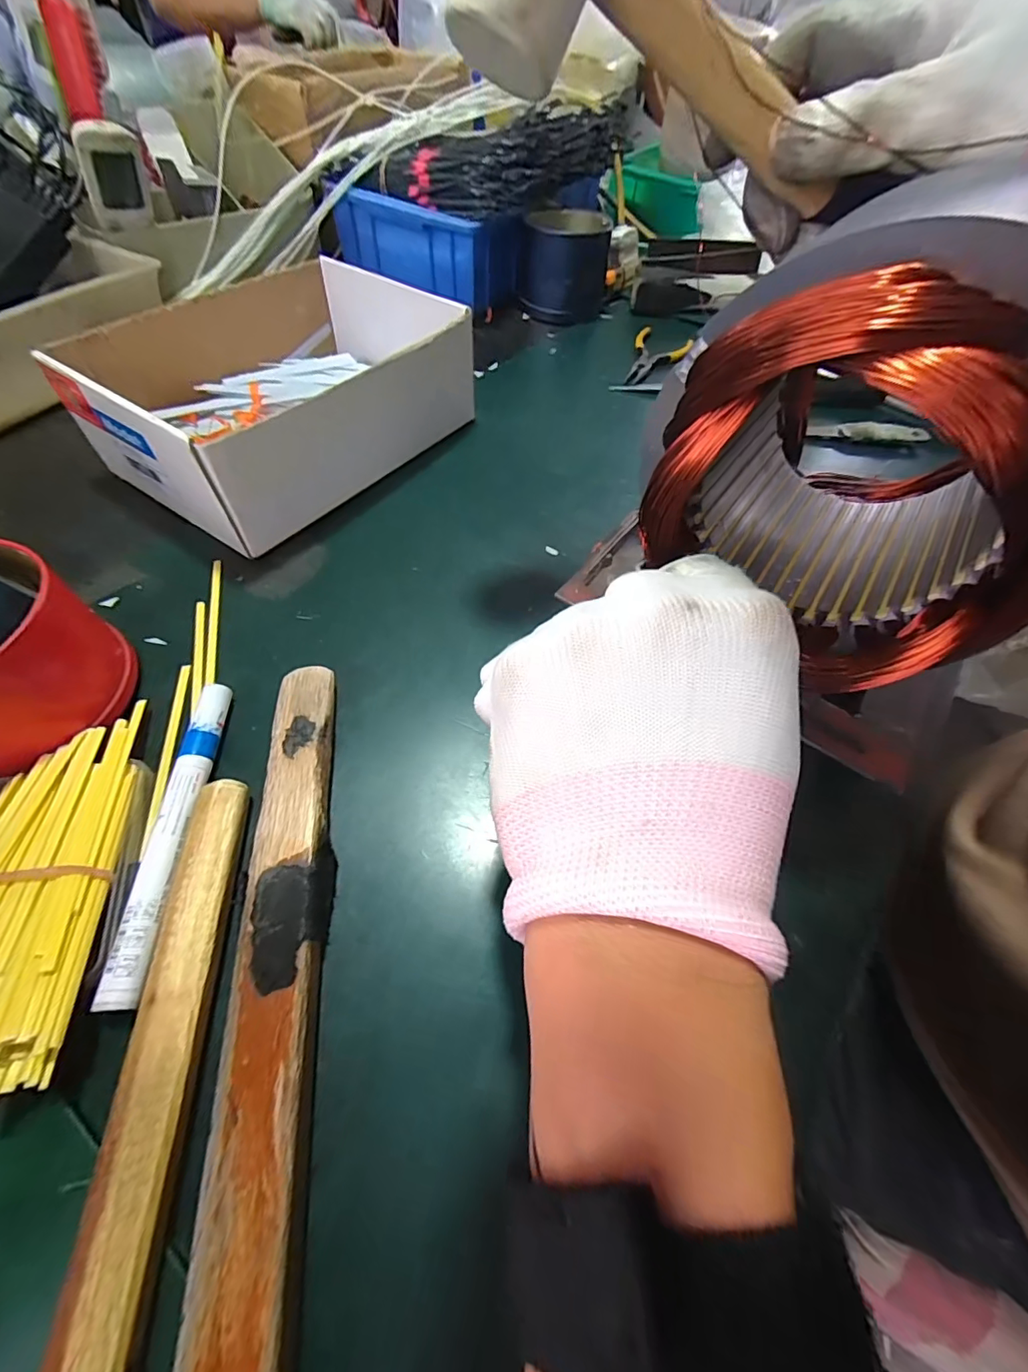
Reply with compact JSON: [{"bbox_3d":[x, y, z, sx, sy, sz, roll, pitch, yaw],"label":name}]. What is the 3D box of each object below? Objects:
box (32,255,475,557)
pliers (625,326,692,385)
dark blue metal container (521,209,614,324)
[{"bbox_3d":[-0.172,-0.223,0.367,0.184,0.080,0.237,33,60,17],"label":"box"},{"bbox_3d":[0.139,-0.342,0.504,0.057,0.007,0.110,31,60,16],"label":"pliers"},{"bbox_3d":[0.056,-0.462,0.540,0.096,0.076,0.090,7,56,0],"label":"dark blue metal container"}]

